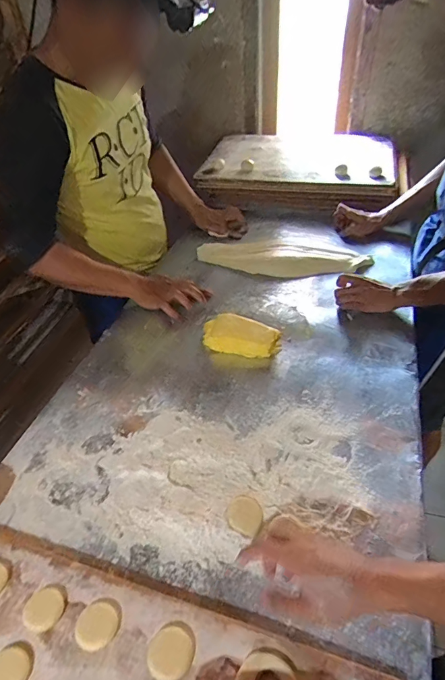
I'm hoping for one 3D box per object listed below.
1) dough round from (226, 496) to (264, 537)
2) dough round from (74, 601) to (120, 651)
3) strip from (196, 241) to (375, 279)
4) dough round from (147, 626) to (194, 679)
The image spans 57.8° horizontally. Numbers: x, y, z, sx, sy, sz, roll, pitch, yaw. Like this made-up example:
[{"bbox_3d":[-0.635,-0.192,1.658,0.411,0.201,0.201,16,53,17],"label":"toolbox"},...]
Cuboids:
[{"bbox_3d":[0.031,0.240,0.556,0.048,0.010,0.053,10,45,15],"label":"dough round"},{"bbox_3d":[-0.143,0.327,0.461,0.047,0.004,0.046,16,47,21],"label":"dough round"},{"bbox_3d":[0.152,-0.220,1.038,0.430,0.027,0.162,10,45,15],"label":"strip"},{"bbox_3d":[-0.056,0.339,0.436,0.045,0.009,0.046,-3,43,2],"label":"dough round"}]

